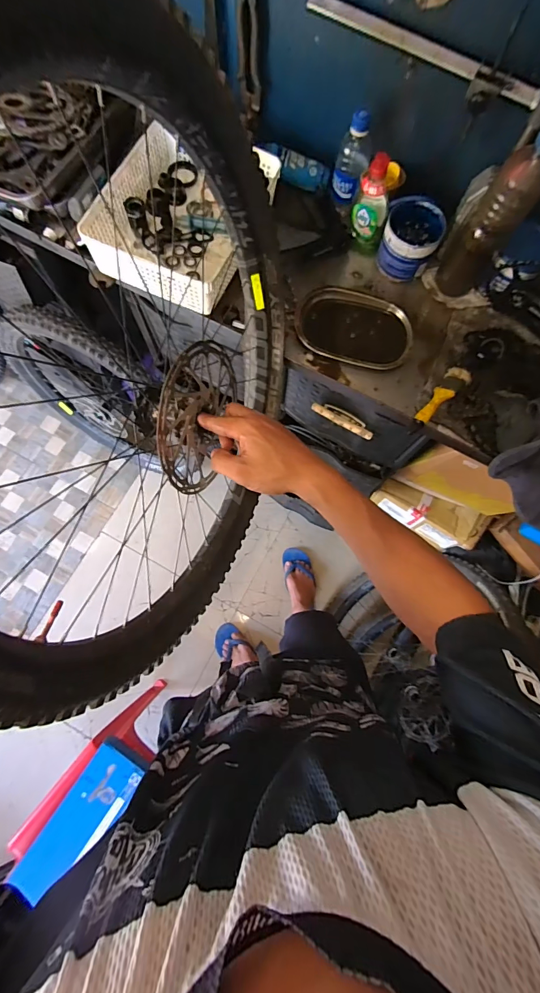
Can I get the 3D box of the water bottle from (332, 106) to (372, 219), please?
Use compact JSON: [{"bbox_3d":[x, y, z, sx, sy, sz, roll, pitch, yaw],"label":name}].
[{"bbox_3d":[0.158,-0.631,0.734,0.059,0.153,0.065,33,77,7],"label":"water bottle"}]

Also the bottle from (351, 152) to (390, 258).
[{"bbox_3d":[0.193,-0.552,0.731,0.064,0.164,0.061,11,75,2],"label":"bottle"}]

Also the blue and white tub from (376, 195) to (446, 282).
[{"bbox_3d":[0.265,-0.487,0.733,0.103,0.097,0.104,0,75,-1],"label":"blue and white tub"}]

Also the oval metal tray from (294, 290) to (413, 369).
[{"bbox_3d":[0.156,-0.310,0.724,0.212,0.031,0.146,12,75,2],"label":"oval metal tray"}]

